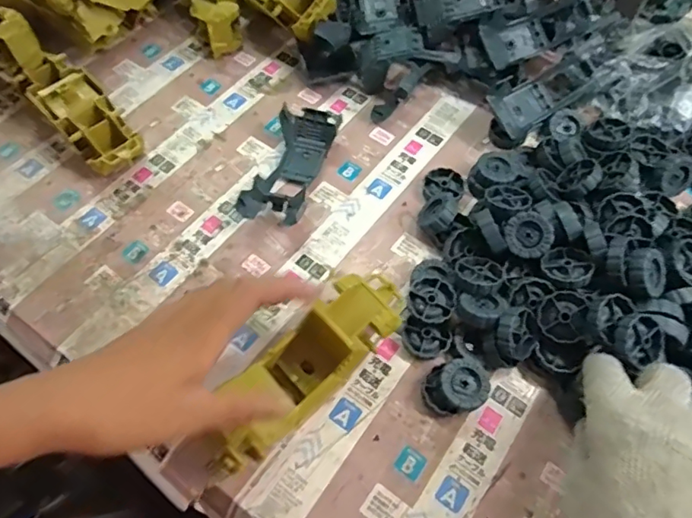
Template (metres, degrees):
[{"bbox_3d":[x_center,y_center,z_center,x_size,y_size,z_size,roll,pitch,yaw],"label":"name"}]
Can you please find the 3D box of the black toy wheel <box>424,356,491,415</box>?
[{"bbox_3d":[0.084,0.097,0.397,0.047,0.024,0.037,-12,63,-7],"label":"black toy wheel"}]

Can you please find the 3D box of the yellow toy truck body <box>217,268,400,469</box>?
[{"bbox_3d":[-0.028,0.075,0.379,0.162,0.053,0.056,-47,71,1],"label":"yellow toy truck body"}]

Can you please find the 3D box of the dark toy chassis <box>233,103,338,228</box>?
[{"bbox_3d":[-0.049,-0.087,0.490,0.055,0.035,0.135,14,63,6],"label":"dark toy chassis"}]

